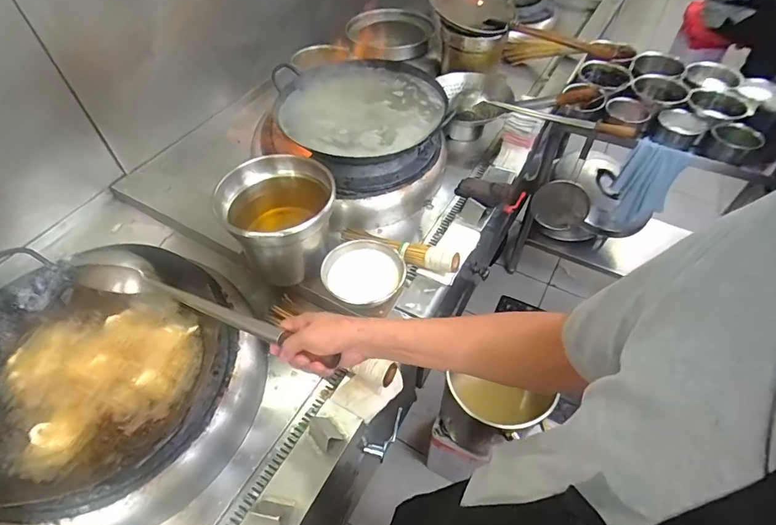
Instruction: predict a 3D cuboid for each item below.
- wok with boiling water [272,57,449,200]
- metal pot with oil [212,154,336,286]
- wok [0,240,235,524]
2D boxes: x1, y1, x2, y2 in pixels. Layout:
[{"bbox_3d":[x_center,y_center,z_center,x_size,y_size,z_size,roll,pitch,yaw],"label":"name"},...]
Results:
[{"bbox_3d":[-0.069,-0.388,1.168,0.417,0.146,0.434,-1,51,1],"label":"wok with boiling water"},{"bbox_3d":[-0.216,-0.095,0.900,0.230,0.188,0.192,-28,56,-19],"label":"metal pot with oil"},{"bbox_3d":[-0.496,0.185,0.732,0.404,0.162,0.403,-7,51,-3],"label":"wok"}]

